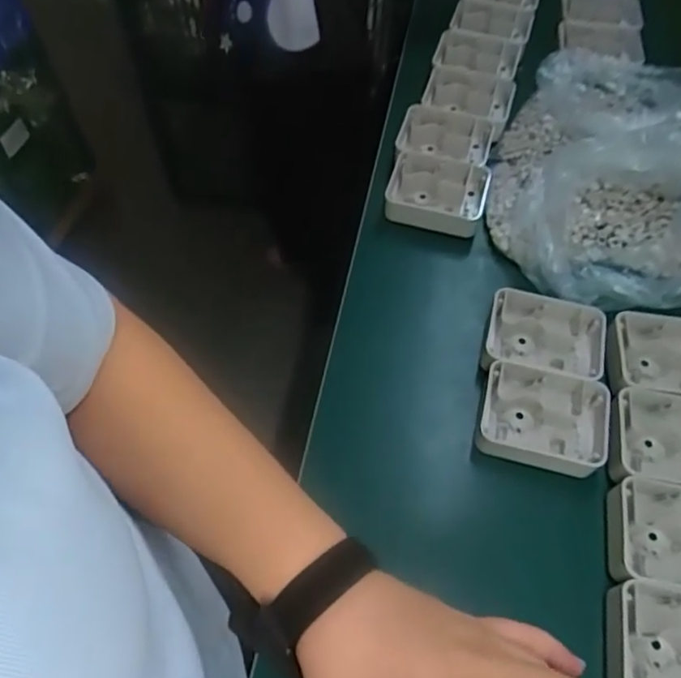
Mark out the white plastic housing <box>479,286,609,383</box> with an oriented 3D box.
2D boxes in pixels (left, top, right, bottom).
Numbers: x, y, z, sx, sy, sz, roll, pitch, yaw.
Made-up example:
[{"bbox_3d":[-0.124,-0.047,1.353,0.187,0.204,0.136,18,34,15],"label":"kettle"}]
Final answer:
[{"bbox_3d":[0.236,0.002,0.696,0.134,0.040,0.100,11,59,6],"label":"white plastic housing"}]

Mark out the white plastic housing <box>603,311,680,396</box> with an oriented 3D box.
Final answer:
[{"bbox_3d":[0.372,0.026,0.679,0.146,0.039,0.102,8,58,4],"label":"white plastic housing"}]

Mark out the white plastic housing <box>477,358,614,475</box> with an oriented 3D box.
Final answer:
[{"bbox_3d":[0.218,0.086,0.647,0.133,0.040,0.103,11,59,6],"label":"white plastic housing"}]

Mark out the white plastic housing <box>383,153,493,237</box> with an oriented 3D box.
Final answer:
[{"bbox_3d":[0.128,-0.196,0.810,0.129,0.047,0.094,16,59,9],"label":"white plastic housing"}]

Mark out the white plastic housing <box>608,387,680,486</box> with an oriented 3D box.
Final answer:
[{"bbox_3d":[0.351,0.112,0.627,0.138,0.036,0.103,12,59,7],"label":"white plastic housing"}]

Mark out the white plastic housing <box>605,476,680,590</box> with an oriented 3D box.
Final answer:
[{"bbox_3d":[0.328,0.192,0.577,0.137,0.034,0.100,9,58,5],"label":"white plastic housing"}]

